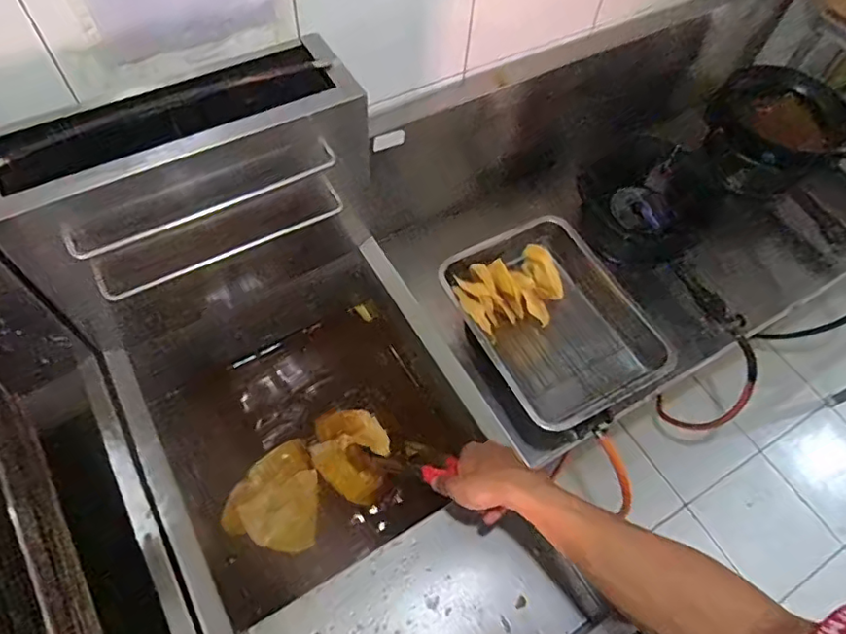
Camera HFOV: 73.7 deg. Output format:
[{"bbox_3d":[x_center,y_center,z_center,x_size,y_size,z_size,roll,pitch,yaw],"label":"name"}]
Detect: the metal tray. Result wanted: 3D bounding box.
[{"bbox_3d":[0.198,0.003,0.931,0.247,0.102,0.355,-21,62,-16],"label":"metal tray"}]

